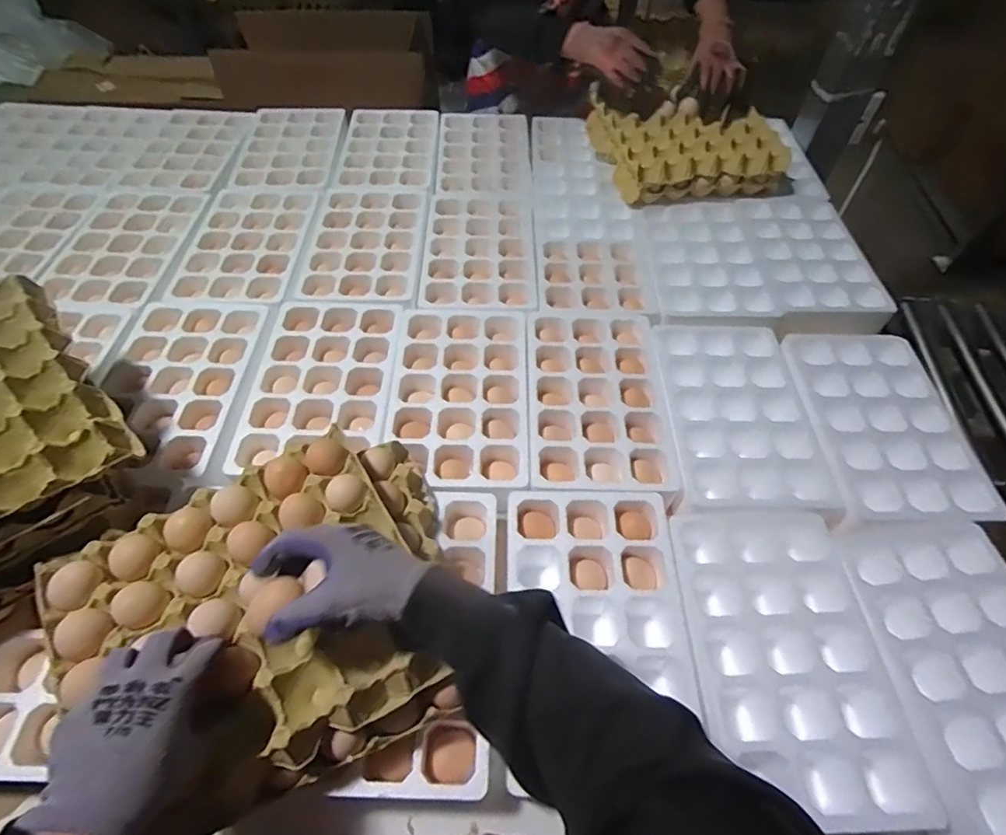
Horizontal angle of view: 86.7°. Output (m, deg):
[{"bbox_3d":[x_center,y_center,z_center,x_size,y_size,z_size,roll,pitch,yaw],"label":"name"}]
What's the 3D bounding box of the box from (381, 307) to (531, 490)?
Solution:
[{"bbox_3d":[-0.060,-0.029,0.742,0.186,0.047,0.304,1,54,-1],"label":"box"}]

